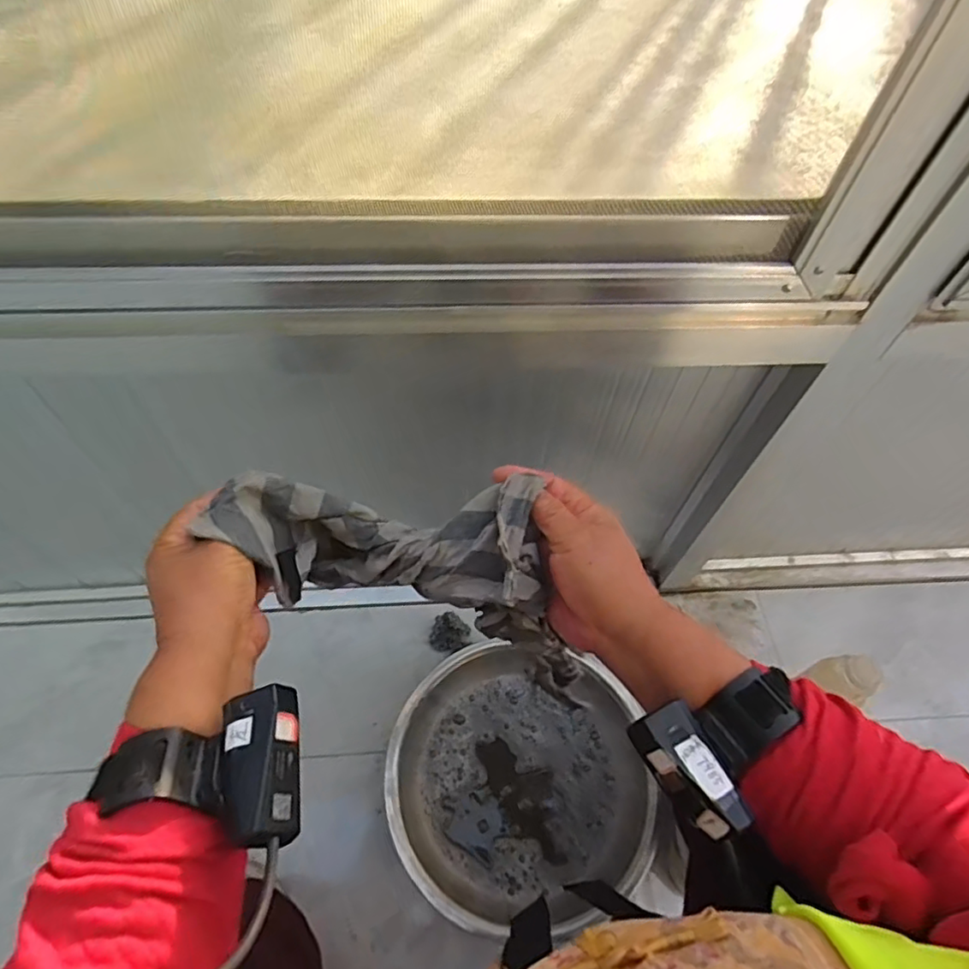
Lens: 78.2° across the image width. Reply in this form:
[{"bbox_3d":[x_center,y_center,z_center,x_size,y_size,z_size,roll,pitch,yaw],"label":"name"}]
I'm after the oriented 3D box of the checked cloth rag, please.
[{"bbox_3d":[-0.048,0.053,0.405,0.247,0.110,0.090,16,57,-3],"label":"checked cloth rag"}]

